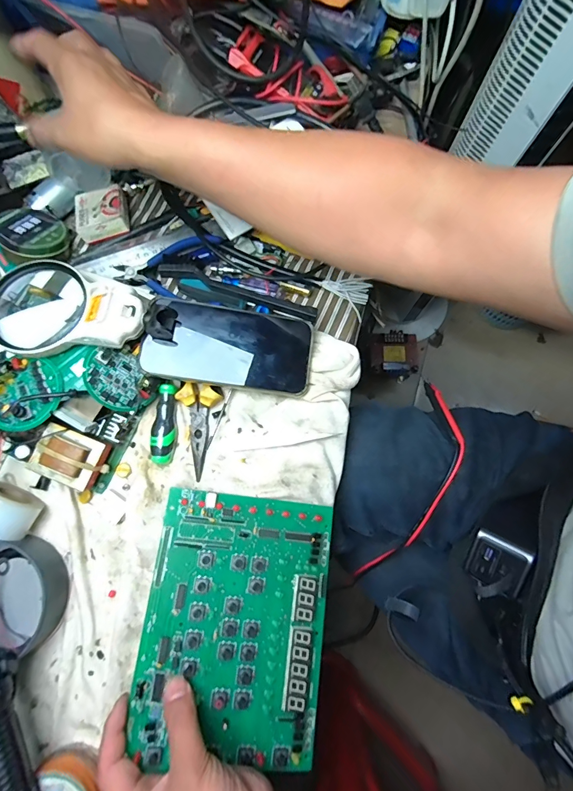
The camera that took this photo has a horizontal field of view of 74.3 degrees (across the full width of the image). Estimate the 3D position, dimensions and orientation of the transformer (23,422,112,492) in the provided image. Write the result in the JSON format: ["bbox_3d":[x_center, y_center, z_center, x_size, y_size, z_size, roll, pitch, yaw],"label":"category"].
[{"bbox_3d":[-0.207,0.059,0.363,0.064,0.038,0.049,18,77,4],"label":"transformer"}]

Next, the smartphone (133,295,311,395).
[{"bbox_3d":[-0.055,-0.050,0.375,0.158,0.012,0.082,8,74,-1],"label":"smartphone"}]

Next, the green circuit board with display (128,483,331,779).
[{"bbox_3d":[-0.042,0.197,0.336,0.160,0.009,0.206,11,72,-10],"label":"green circuit board with display"}]

